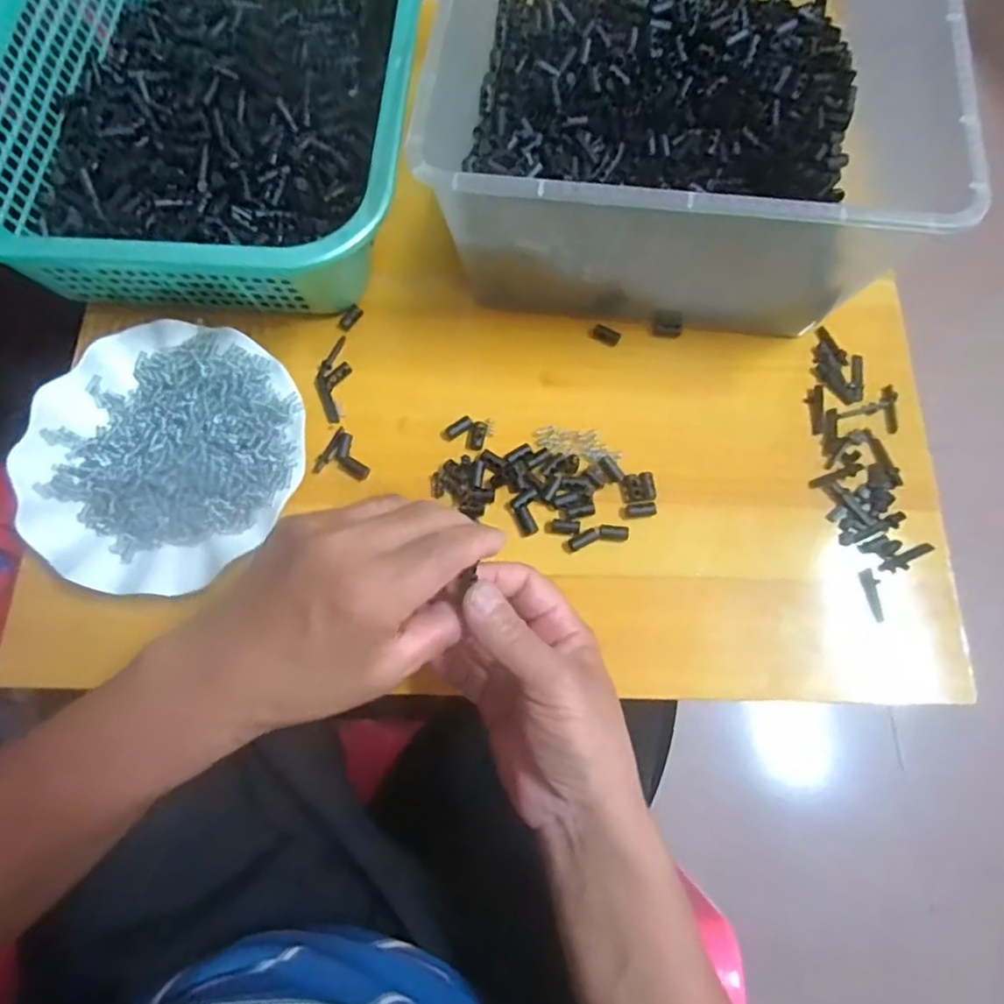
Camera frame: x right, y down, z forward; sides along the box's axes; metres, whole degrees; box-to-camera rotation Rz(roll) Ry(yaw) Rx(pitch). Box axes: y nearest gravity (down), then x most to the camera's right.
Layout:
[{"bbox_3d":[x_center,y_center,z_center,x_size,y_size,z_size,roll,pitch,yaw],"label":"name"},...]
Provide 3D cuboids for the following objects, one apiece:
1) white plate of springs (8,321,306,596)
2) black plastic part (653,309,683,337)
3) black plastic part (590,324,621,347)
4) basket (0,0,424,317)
[{"bbox_3d":[-0.222,-0.032,0.428,0.177,0.024,0.178,0,72,0],"label":"white plate of springs"},{"bbox_3d":[0.119,-0.128,0.461,0.020,0.013,0.015,7,72,3],"label":"black plastic part"},{"bbox_3d":[0.074,-0.120,0.464,0.021,0.006,0.009,25,74,8],"label":"black plastic part"},{"bbox_3d":[-0.207,-0.312,0.477,0.292,0.100,0.379,3,72,1],"label":"basket"}]

